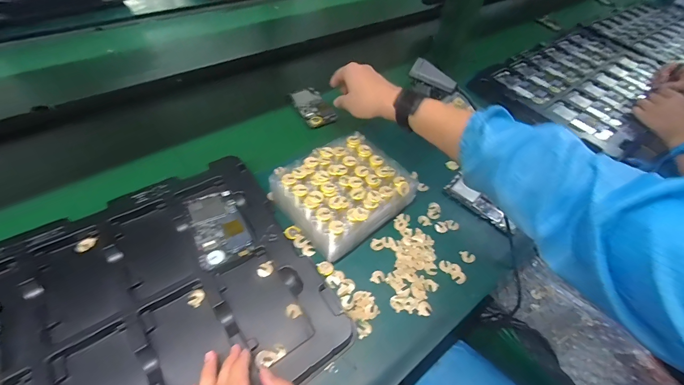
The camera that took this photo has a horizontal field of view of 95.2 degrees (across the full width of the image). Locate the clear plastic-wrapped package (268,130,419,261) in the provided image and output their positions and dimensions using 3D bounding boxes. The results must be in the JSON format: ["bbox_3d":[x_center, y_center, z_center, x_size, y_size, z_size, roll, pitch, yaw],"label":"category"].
[{"bbox_3d":[0.005,-0.003,0.467,0.183,0.049,0.153,-32,60,-28],"label":"clear plastic-wrapped package"}]

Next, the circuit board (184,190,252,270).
[{"bbox_3d":[-0.169,0.044,0.426,0.064,0.009,0.119,-20,55,-22],"label":"circuit board"}]

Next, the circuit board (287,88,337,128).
[{"bbox_3d":[-0.057,-0.177,0.638,0.066,0.020,0.116,-28,62,-22],"label":"circuit board"}]

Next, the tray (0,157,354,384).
[{"bbox_3d":[-0.298,0.163,0.317,0.540,0.027,0.324,-25,57,-24],"label":"tray"}]

